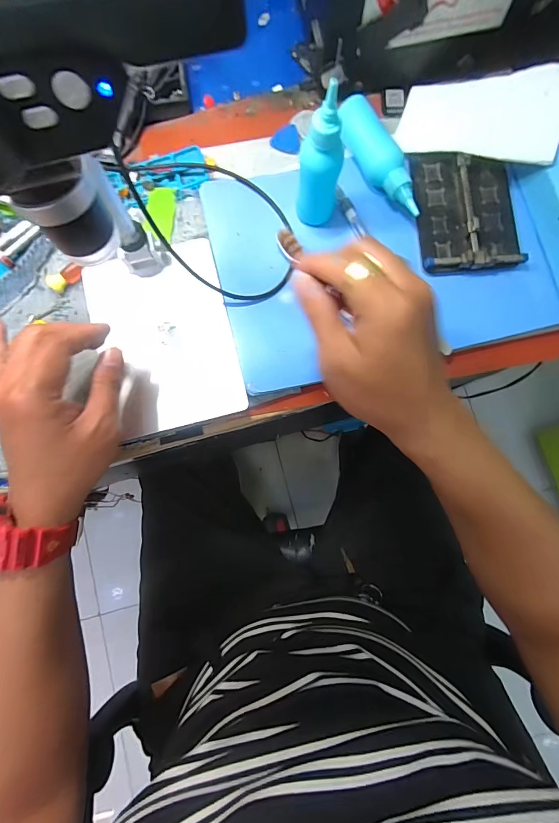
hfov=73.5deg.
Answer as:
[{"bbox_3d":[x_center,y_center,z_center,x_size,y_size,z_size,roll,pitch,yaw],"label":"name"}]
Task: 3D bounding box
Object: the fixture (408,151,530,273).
[{"bbox_3d":[0.173,-0.186,0.346,0.096,0.017,0.116,1,81,0],"label":"fixture"}]

